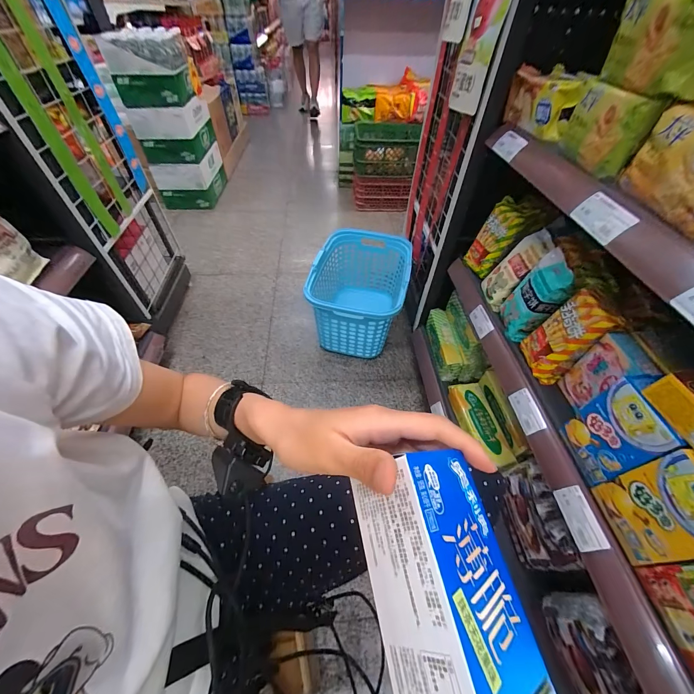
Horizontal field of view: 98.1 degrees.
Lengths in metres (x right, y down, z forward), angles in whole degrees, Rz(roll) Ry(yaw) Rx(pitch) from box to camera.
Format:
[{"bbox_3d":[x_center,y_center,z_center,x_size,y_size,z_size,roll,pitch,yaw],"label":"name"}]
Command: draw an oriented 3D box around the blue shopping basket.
[{"bbox_3d":[0.050,-0.213,1.067,0.295,0.212,0.431,12,50,8],"label":"blue shopping basket"}]

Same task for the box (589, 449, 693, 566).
[{"bbox_3d":[0.372,0.186,0.341,0.050,0.148,0.087,-2,50,-4],"label":"box"}]

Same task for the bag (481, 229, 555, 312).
[{"bbox_3d":[0.345,-0.156,0.620,0.046,0.161,0.090,21,44,-23],"label":"bag"}]

